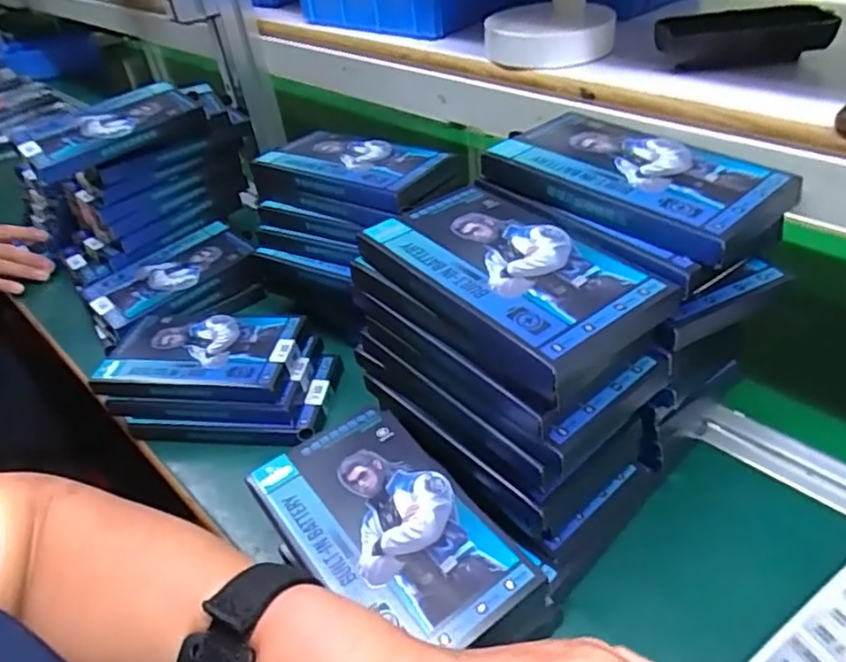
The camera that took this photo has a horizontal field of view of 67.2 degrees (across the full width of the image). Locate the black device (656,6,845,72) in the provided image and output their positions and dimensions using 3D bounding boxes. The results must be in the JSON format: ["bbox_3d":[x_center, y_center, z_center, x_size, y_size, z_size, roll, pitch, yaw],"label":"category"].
[{"bbox_3d":[0.221,-0.202,0.444,0.107,0.036,0.029,-2,39,7],"label":"black device"}]

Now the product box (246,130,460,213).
[{"bbox_3d":[-0.061,-0.149,0.574,0.172,0.020,0.093,18,45,28],"label":"product box"}]

